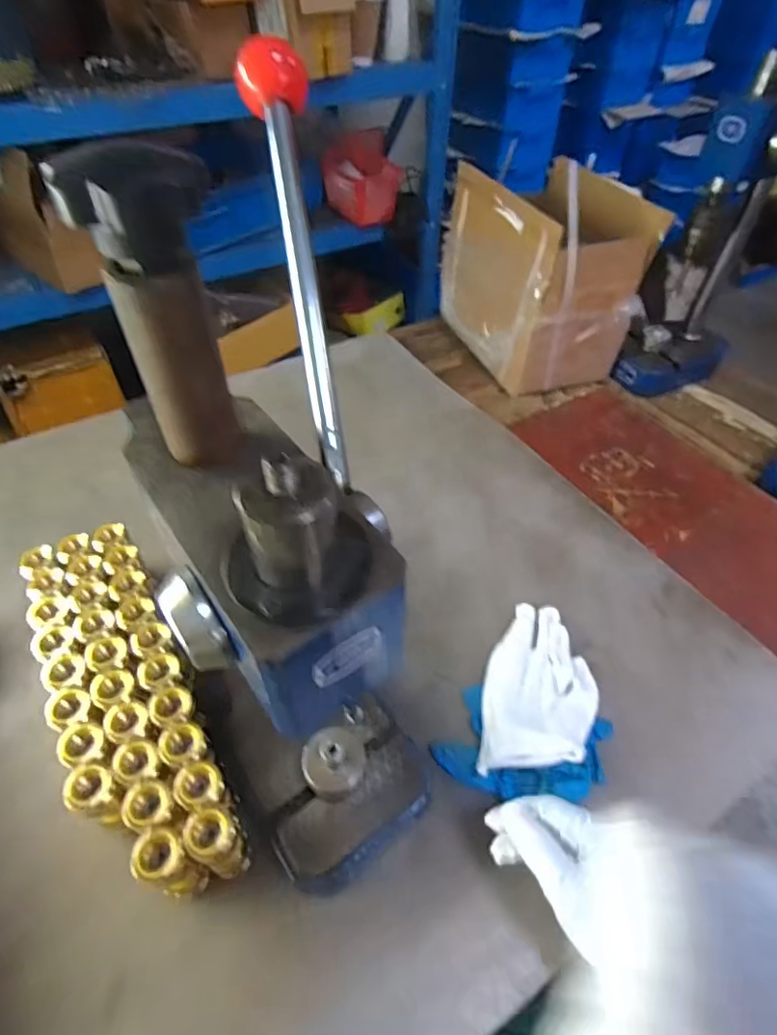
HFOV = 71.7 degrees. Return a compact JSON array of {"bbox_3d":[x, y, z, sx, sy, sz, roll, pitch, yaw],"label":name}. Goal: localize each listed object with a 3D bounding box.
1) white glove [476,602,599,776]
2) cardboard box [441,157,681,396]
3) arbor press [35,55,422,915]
[{"bbox_3d":[0.139,0.152,0.491,0.095,0.018,0.167,11,48,8],"label":"white glove"},{"bbox_3d":[0.225,-0.370,0.820,0.177,0.236,0.270,-15,50,-16],"label":"cardboard box"},{"bbox_3d":[-0.062,0.005,0.323,0.120,0.393,0.246,-15,50,-16],"label":"arbor press"}]

